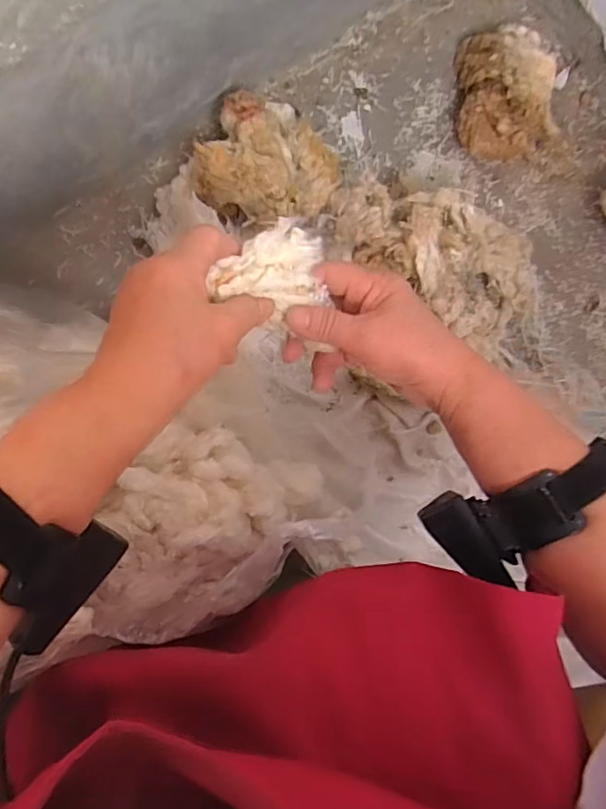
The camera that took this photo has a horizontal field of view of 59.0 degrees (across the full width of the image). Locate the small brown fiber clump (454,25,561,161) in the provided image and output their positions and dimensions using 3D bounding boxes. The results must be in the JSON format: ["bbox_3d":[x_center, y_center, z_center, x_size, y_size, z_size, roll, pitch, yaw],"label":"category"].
[{"bbox_3d":[0.216,-0.329,0.564,0.107,0.065,0.138,-10,91,-6],"label":"small brown fiber clump"}]

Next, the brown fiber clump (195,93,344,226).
[{"bbox_3d":[-0.030,-0.229,0.523,0.122,0.092,0.119,0,90,-6],"label":"brown fiber clump"}]

